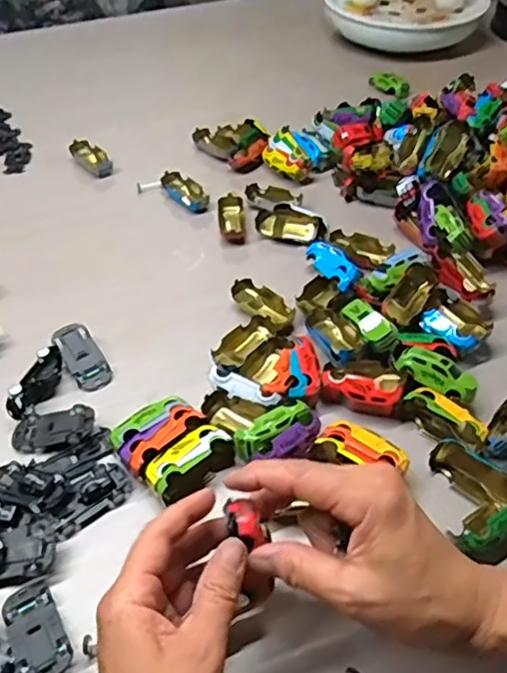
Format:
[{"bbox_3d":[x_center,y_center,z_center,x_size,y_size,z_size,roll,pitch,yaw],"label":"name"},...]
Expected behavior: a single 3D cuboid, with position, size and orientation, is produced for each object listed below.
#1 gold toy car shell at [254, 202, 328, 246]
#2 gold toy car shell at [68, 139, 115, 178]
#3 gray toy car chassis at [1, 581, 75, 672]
[{"bbox_3d":[0.040,-0.115,0.620,0.071,0.025,0.029,16,49,14],"label":"gold toy car shell"},{"bbox_3d":[-0.194,-0.213,0.721,0.032,0.022,0.064,-32,55,-27],"label":"gold toy car shell"},{"bbox_3d":[-0.131,0.176,0.360,0.029,0.014,0.064,-25,52,-22],"label":"gray toy car chassis"}]

